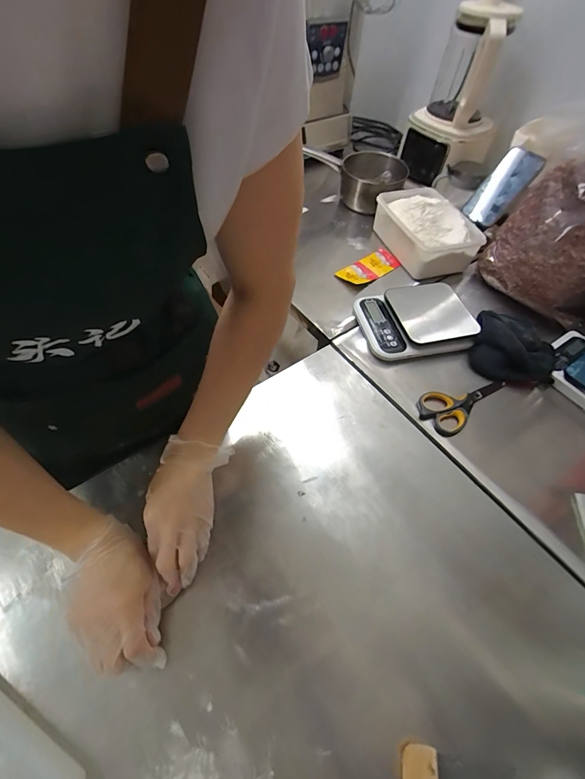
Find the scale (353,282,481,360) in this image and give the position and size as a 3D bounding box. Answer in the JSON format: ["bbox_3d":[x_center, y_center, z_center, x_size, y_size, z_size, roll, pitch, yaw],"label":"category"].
[{"bbox_3d":[0.222,-0.124,0.653,0.193,0.042,0.147,-9,56,-10],"label":"scale"}]

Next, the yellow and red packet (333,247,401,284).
[{"bbox_3d":[0.160,-0.259,0.756,0.141,0.018,0.066,-32,62,-23],"label":"yellow and red packet"}]

